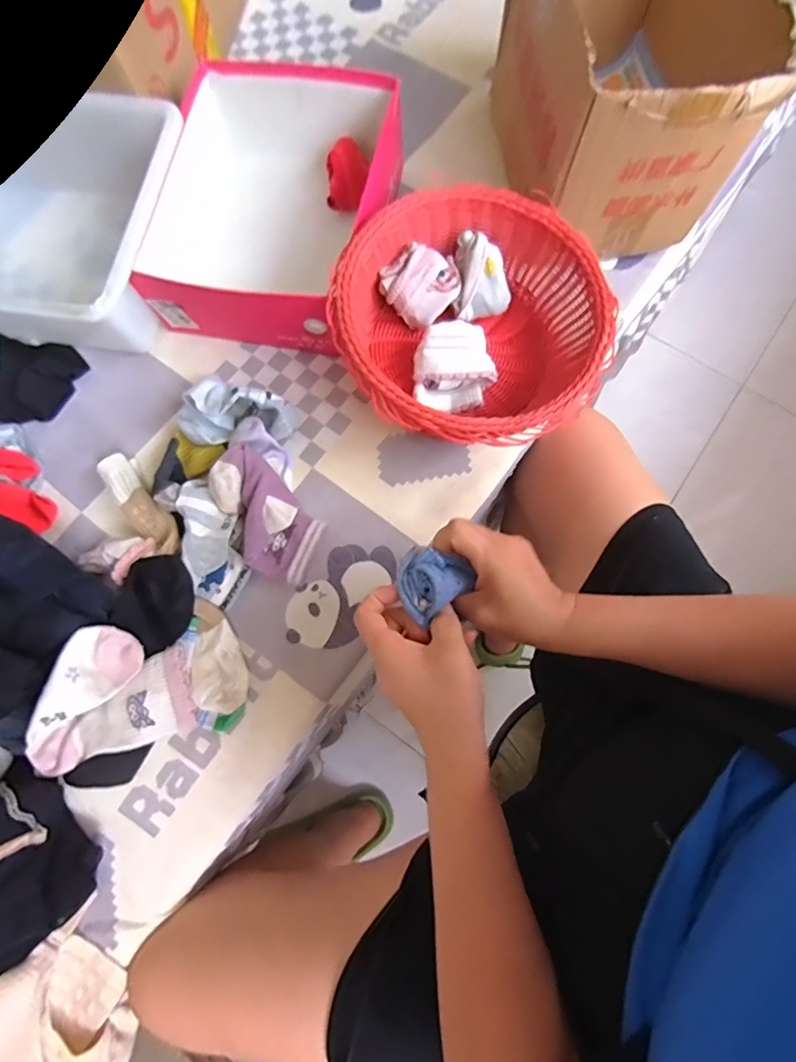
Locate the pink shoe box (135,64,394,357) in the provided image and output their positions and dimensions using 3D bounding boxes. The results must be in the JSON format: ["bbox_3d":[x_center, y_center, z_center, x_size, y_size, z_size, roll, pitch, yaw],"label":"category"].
[{"bbox_3d":[-0.137,-0.382,0.593,0.247,0.093,0.320,8,75,3],"label":"pink shoe box"}]

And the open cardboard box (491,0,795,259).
[{"bbox_3d":[0.238,-0.498,0.559,0.202,0.206,0.324,-5,75,0],"label":"open cardboard box"}]

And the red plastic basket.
[{"bbox_3d":[0.079,-0.212,0.542,0.276,0.114,0.270,0,75,1],"label":"red plastic basket"}]

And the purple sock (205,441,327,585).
[{"bbox_3d":[-0.141,-0.015,0.531,0.082,0.046,0.144,-44,78,-10],"label":"purple sock"}]

